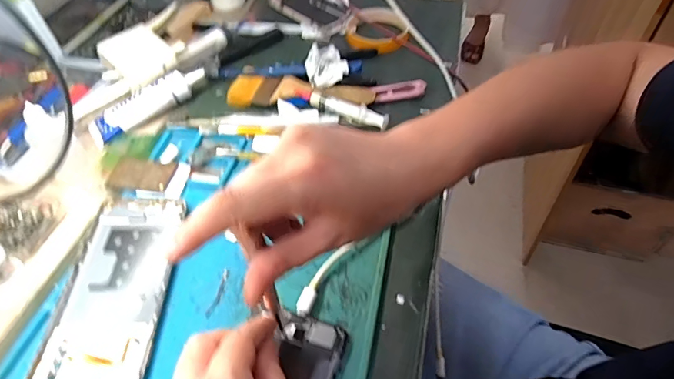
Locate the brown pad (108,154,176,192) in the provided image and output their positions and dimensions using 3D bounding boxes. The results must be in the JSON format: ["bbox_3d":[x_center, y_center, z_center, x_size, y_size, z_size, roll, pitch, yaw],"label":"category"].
[{"bbox_3d":[-0.187,-0.015,0.410,0.061,0.005,0.036,7,50,9],"label":"brown pad"}]

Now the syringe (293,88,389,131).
[{"bbox_3d":[0.001,-0.090,0.456,0.115,0.010,0.020,28,56,24],"label":"syringe"}]

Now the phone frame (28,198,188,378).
[{"bbox_3d":[-0.169,0.071,0.333,0.074,0.010,0.161,-1,49,2],"label":"phone frame"}]

